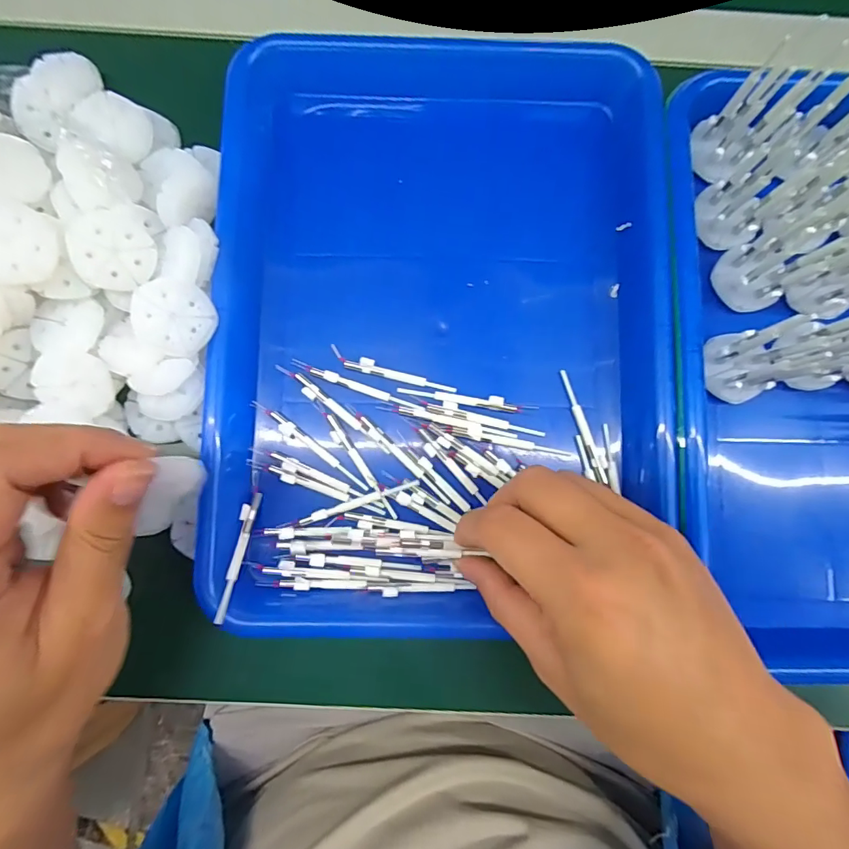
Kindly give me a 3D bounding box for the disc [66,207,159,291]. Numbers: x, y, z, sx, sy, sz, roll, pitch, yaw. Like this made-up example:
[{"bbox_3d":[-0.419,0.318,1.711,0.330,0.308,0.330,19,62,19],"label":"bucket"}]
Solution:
[{"bbox_3d":[-0.163,-0.091,0.245,0.038,0.013,0.039,-9,107,-33],"label":"disc"}]

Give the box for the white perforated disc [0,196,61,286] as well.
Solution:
[{"bbox_3d":[-0.198,-0.086,0.223,0.037,0.007,0.038,-13,122,-23],"label":"white perforated disc"}]

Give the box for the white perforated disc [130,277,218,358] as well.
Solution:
[{"bbox_3d":[-0.127,-0.054,0.237,0.038,0.005,0.036,-2,97,-15],"label":"white perforated disc"}]

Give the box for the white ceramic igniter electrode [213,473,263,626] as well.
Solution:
[{"bbox_3d":[-0.097,0.064,0.247,0.007,0.005,0.076,7,64,0],"label":"white ceramic igniter electrode"}]

